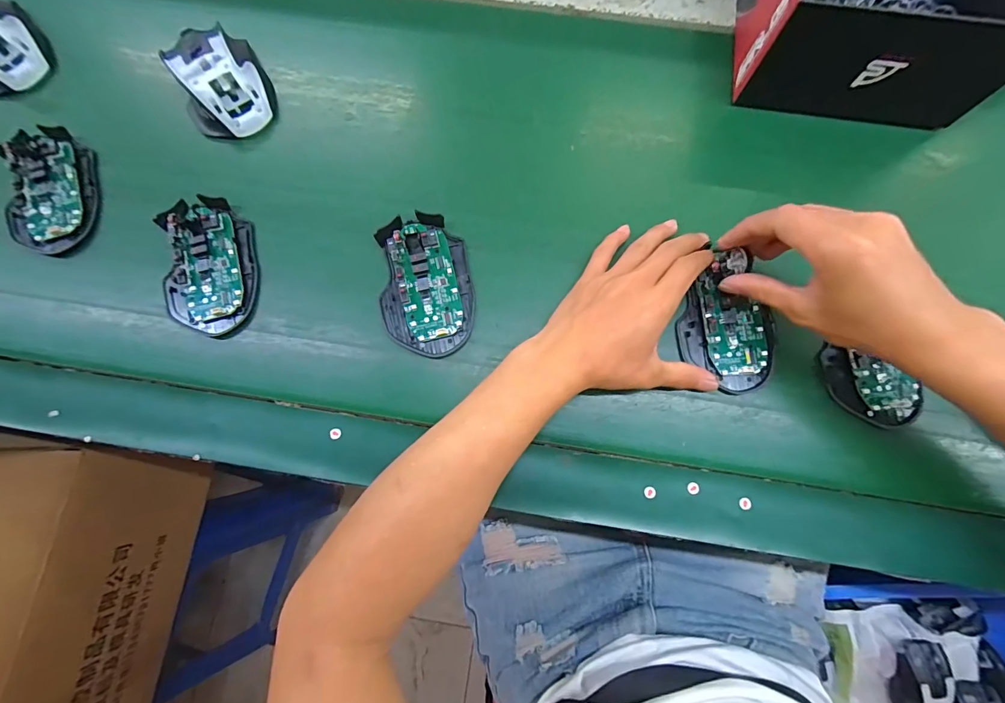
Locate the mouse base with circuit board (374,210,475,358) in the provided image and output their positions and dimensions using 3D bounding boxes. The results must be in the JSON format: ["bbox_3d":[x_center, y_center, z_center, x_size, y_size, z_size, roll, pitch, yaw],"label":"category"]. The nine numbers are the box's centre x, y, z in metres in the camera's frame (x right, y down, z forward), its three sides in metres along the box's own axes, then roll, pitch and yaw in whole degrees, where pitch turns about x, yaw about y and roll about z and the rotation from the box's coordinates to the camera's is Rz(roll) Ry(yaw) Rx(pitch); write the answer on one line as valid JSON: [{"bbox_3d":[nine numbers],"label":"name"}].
[{"bbox_3d":[-0.062,-0.054,0.342,0.072,0.019,0.113,-10,79,-2],"label":"mouse base with circuit board"}]

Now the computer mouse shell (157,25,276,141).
[{"bbox_3d":[-0.248,-0.238,0.374,0.072,0.035,0.091,-27,80,-5],"label":"computer mouse shell"}]

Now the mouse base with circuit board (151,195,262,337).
[{"bbox_3d":[-0.241,-0.071,0.350,0.071,0.018,0.113,-9,79,-1],"label":"mouse base with circuit board"}]

